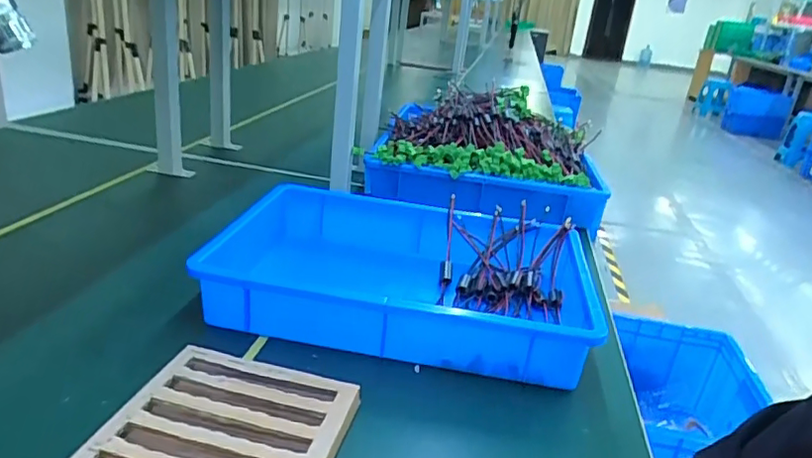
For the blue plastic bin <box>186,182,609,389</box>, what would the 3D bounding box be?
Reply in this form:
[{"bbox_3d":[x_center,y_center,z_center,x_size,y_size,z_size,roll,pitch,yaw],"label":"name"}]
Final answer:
[{"bbox_3d":[0.003,0.058,0.696,0.430,0.092,0.271,10,22,4],"label":"blue plastic bin"}]

